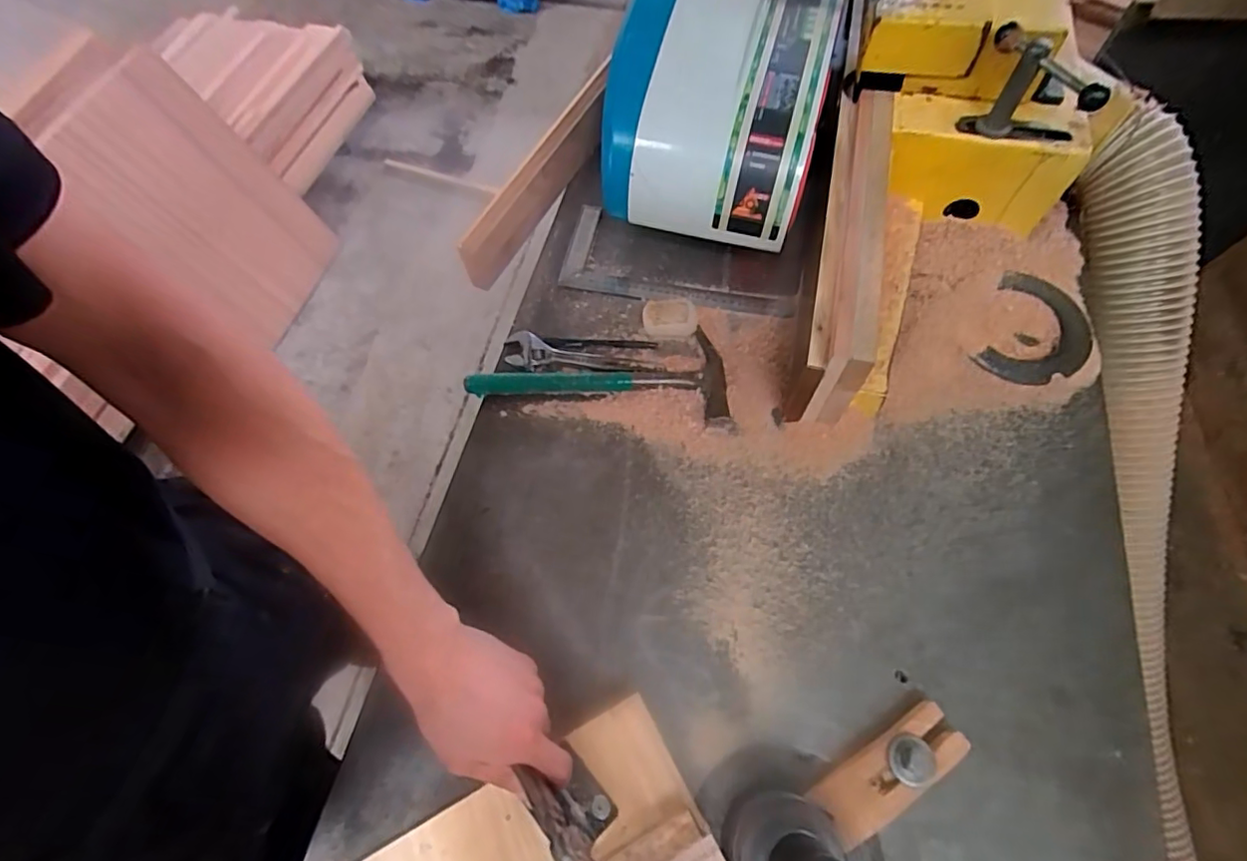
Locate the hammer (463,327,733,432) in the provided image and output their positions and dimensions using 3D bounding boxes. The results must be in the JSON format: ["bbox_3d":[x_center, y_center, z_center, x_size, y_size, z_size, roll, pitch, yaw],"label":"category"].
[{"bbox_3d":[-0.025,-0.070,0.656,0.293,0.023,0.112,6,65,6],"label":"hammer"}]

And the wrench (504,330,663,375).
[{"bbox_3d":[-0.049,-0.082,0.662,0.183,0.011,0.041,10,65,9],"label":"wrench"}]

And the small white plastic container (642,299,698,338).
[{"bbox_3d":[0.054,-0.133,0.678,0.061,0.026,0.045,-3,64,2],"label":"small white plastic container"}]

